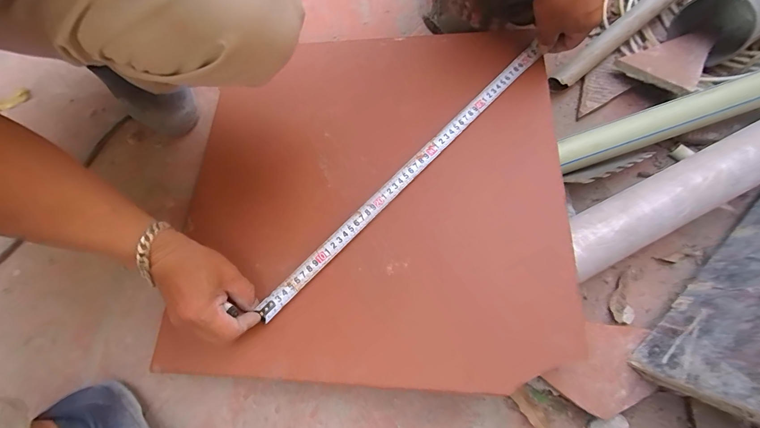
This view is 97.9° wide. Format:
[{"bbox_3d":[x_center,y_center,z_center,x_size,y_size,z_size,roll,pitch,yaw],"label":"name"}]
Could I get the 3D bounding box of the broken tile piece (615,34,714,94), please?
[{"bbox_3d":[0.470,-0.249,0.531,0.159,0.019,0.101,-34,65,-24],"label":"broken tile piece"}]

